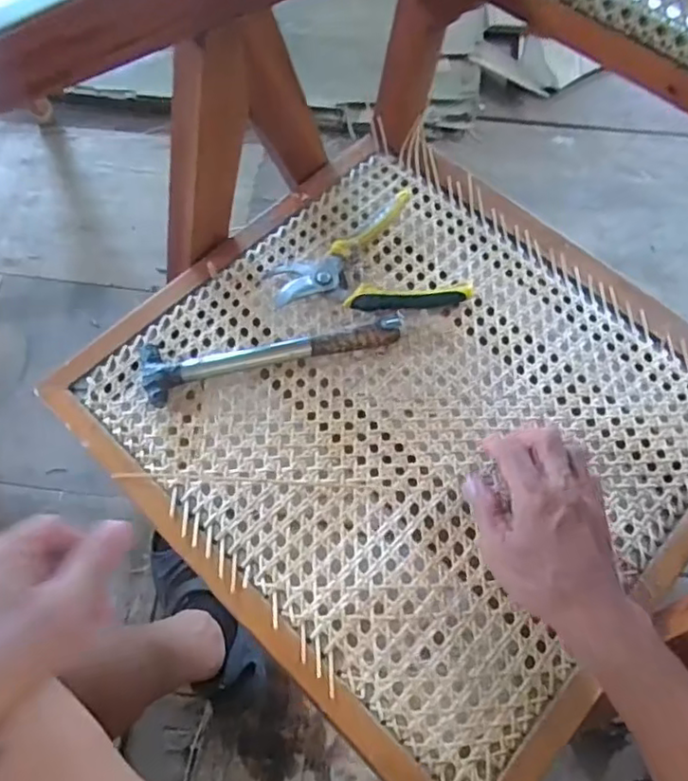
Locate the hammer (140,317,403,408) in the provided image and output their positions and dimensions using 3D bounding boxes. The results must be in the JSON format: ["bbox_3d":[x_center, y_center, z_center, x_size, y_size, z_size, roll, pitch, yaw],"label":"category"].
[{"bbox_3d":[-0.064,-0.037,0.547,0.232,0.023,0.056,-11,63,-6],"label":"hammer"}]

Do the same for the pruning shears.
[{"bbox_3d":[0.023,-0.112,0.587,0.174,0.020,0.135,-28,66,-14],"label":"pruning shears"}]

